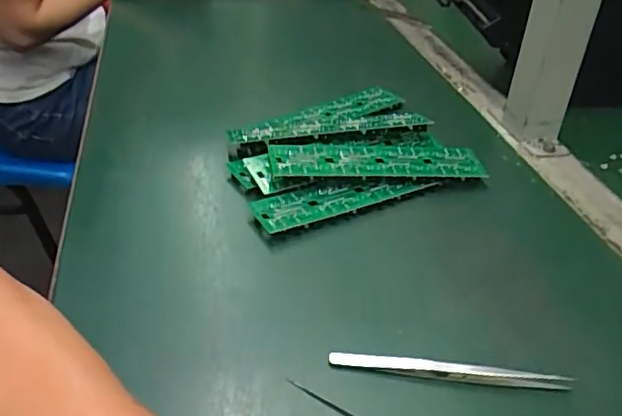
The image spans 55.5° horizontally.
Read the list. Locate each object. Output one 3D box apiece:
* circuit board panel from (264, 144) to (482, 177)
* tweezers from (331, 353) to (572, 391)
[{"bbox_3d":[0.056,-0.039,0.493,0.177,0.006,0.039,0,48,-12],"label":"circuit board panel"},{"bbox_3d":[0.078,0.092,0.334,0.131,0.010,0.009,6,35,3],"label":"tweezers"}]

